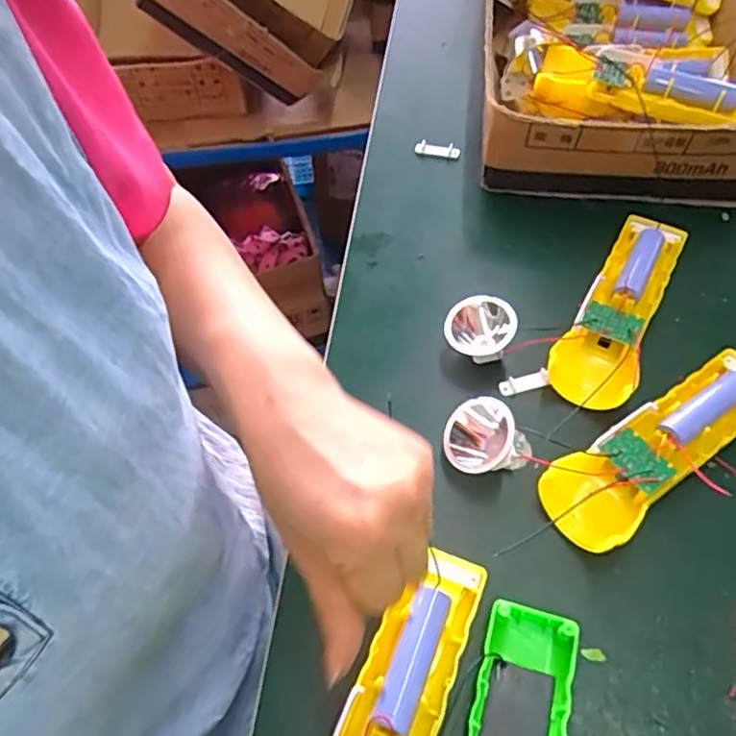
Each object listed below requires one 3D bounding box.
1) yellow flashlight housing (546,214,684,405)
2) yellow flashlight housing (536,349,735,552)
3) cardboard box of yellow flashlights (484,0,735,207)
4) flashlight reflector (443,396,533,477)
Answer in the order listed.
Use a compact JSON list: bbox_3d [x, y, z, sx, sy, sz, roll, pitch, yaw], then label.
[{"bbox_3d":[0.171,-0.042,0.421,0.049,0.032,0.160,26,62,20],"label":"yellow flashlight housing"},{"bbox_3d":[0.170,0.042,0.366,0.161,0.034,0.048,-34,60,-17],"label":"yellow flashlight housing"},{"bbox_3d":[0.217,-0.313,0.561,0.219,0.087,0.410,5,57,8],"label":"cardboard box of yellow flashlights"},{"bbox_3d":[0.070,0.045,0.368,0.047,0.040,0.038,13,58,13],"label":"flashlight reflector"}]

